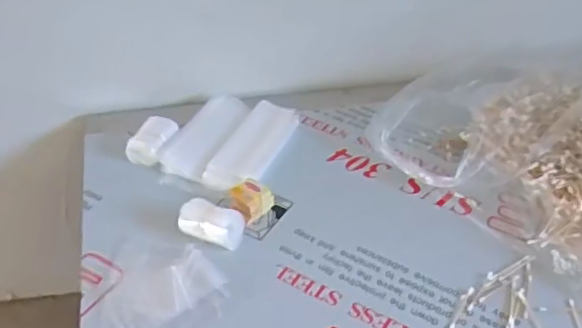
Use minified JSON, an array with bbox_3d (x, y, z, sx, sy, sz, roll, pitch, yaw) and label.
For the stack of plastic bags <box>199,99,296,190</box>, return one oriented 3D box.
[{"bbox_3d":[-0.058,-0.034,0.967,0.086,0.017,0.221,15,43,12],"label":"stack of plastic bags"}]

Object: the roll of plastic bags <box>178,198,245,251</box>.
[{"bbox_3d":[-0.105,0.077,0.818,0.083,0.034,0.058,15,43,12],"label":"roll of plastic bags"}]

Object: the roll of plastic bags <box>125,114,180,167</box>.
[{"bbox_3d":[-0.214,-0.035,0.933,0.055,0.030,0.088,16,43,14],"label":"roll of plastic bags"}]

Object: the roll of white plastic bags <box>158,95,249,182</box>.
[{"bbox_3d":[-0.133,-0.048,0.960,0.073,0.028,0.195,16,43,14],"label":"roll of white plastic bags"}]

